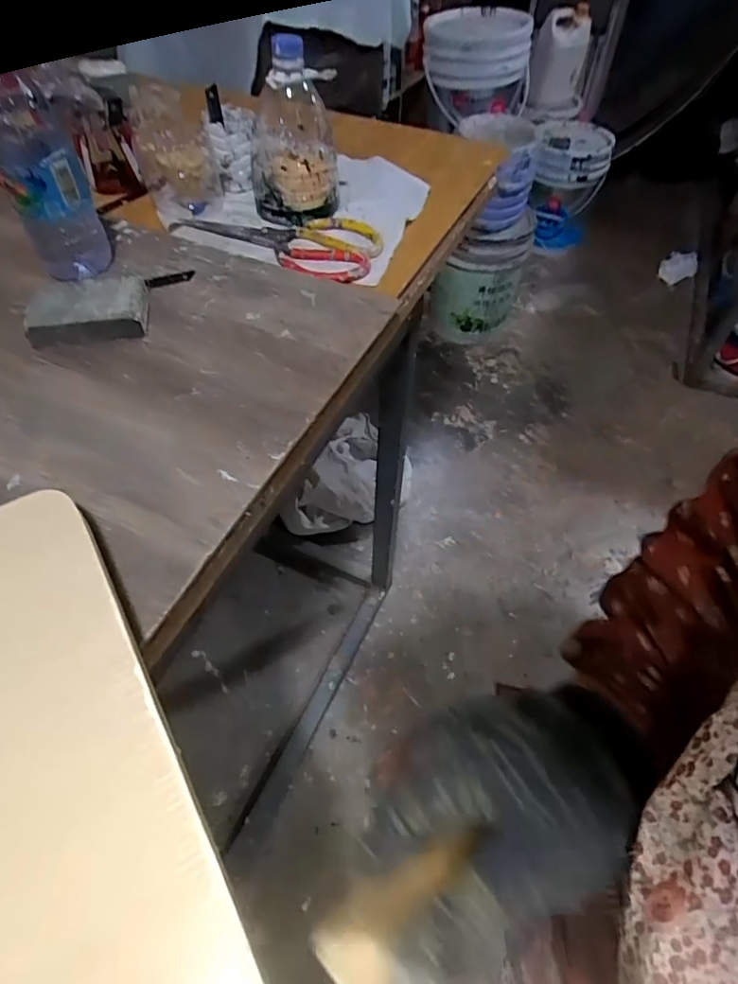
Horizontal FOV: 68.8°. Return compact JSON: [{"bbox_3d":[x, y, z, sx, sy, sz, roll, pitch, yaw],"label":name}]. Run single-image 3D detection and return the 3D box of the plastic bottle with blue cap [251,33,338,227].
[{"bbox_3d":[-0.085,-0.393,0.601,0.094,0.162,0.106,-4,53,-3],"label":"plastic bottle with blue cap"}]

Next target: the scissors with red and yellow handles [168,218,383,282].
[{"bbox_3d":[-0.098,-0.297,0.616,0.232,0.013,0.116,20,55,15],"label":"scissors with red and yellow handles"}]

